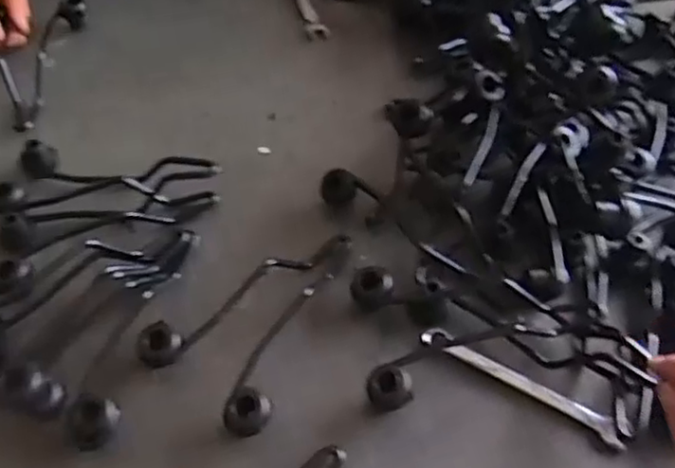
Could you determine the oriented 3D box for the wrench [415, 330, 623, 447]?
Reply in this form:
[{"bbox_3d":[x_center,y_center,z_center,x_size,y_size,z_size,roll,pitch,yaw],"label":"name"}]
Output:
[{"bbox_3d":[0.143,0.116,0.526,0.165,0.008,0.017,28,58,19],"label":"wrench"}]

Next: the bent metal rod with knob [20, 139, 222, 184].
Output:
[{"bbox_3d":[-0.206,-0.062,0.641,0.193,0.042,0.033,7,53,5],"label":"bent metal rod with knob"}]

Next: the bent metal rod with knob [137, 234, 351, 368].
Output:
[{"bbox_3d":[-0.073,0.046,0.561,0.198,0.031,0.031,-34,60,-24],"label":"bent metal rod with knob"}]

